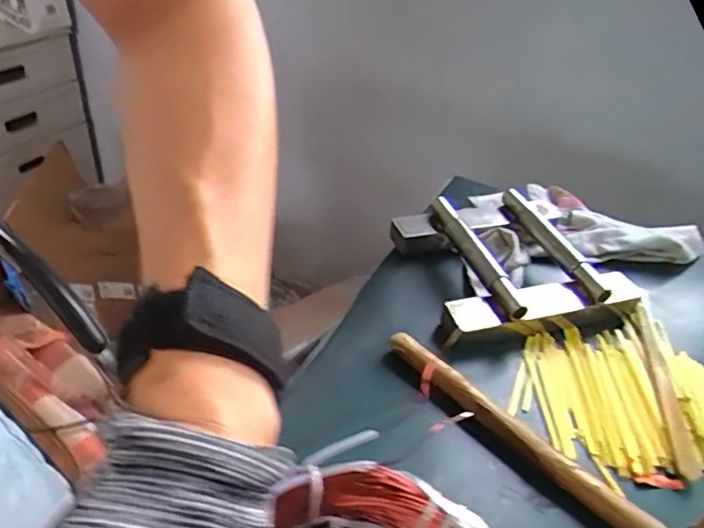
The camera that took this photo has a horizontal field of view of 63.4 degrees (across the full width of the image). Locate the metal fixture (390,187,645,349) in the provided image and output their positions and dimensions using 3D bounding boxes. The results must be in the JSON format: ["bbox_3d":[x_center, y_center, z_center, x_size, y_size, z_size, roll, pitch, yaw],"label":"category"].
[{"bbox_3d":[0.169,-0.009,0.600,0.228,0.055,0.192,-10,41,-21],"label":"metal fixture"}]

